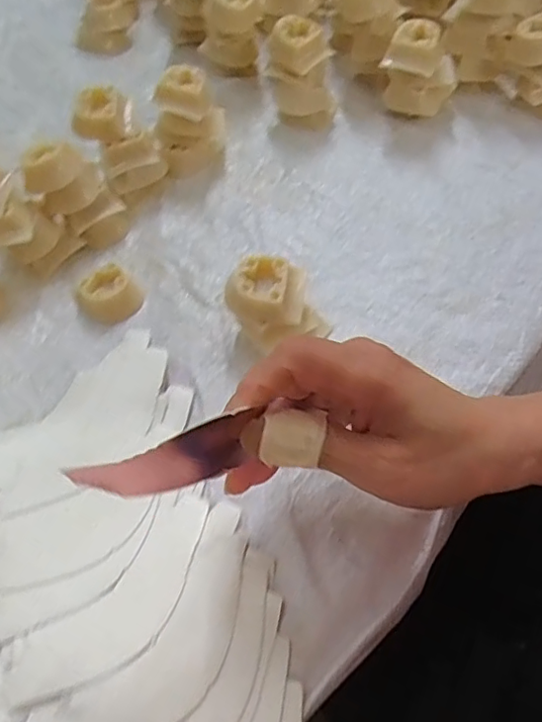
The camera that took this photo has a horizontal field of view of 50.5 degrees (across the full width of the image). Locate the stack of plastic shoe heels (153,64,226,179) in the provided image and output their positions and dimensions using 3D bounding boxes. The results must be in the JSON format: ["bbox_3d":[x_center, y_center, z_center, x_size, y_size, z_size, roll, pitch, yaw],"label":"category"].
[{"bbox_3d":[-0.059,-0.176,0.419,0.049,0.060,0.042,-9,59,-2],"label":"stack of plastic shoe heels"}]

